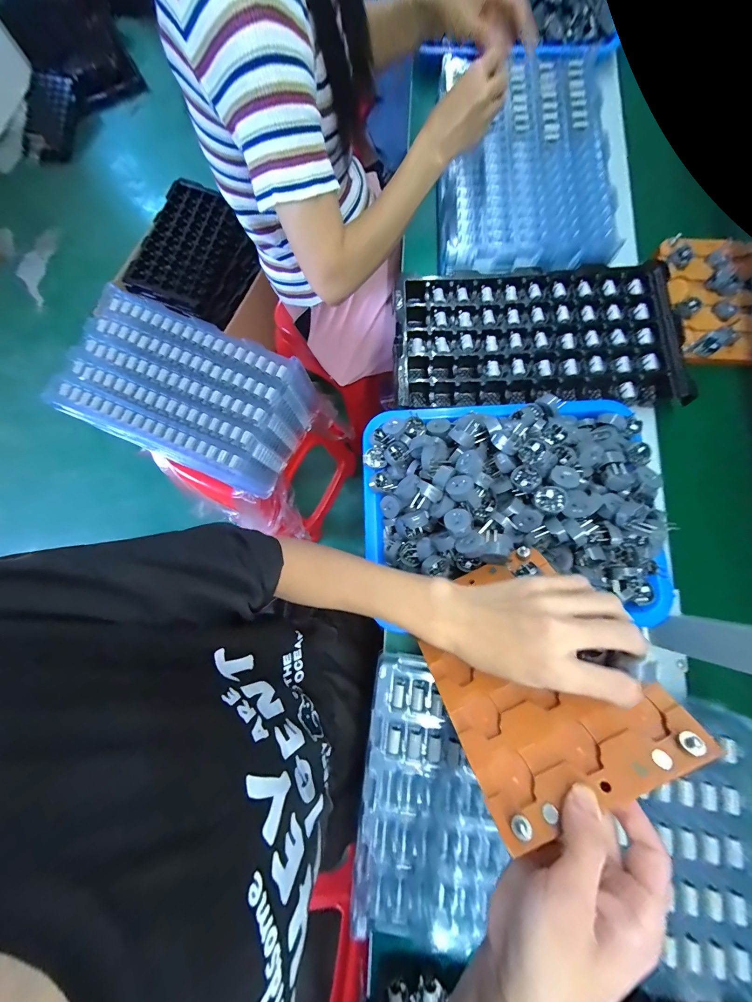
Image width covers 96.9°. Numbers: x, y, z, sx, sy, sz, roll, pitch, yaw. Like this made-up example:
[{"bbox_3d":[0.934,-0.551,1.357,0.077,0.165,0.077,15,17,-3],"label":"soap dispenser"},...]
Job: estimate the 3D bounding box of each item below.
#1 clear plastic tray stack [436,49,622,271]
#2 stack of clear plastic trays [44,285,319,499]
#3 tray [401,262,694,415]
[{"bbox_3d":[0.209,-0.492,0.479,0.229,0.027,0.354,2,79,1],"label":"clear plastic tray stack"},{"bbox_3d":[-0.343,-0.190,0.634,0.373,0.152,0.235,22,80,5],"label":"stack of clear plastic trays"},{"bbox_3d":[0.205,-0.211,0.443,0.348,0.036,0.196,-3,79,0],"label":"tray"}]

